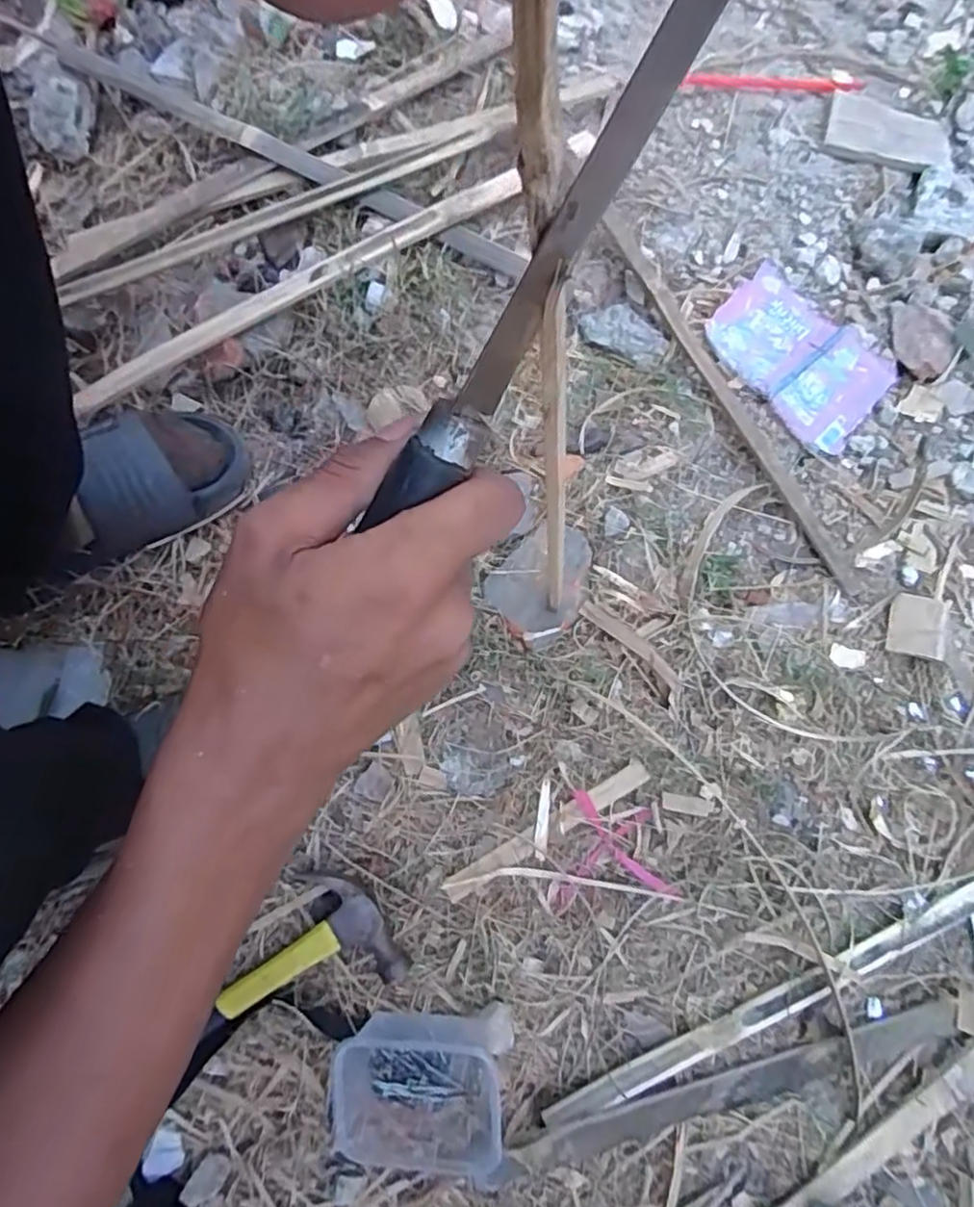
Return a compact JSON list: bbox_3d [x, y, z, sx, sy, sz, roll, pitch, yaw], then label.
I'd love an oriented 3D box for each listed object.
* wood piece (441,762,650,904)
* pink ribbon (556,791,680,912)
[{"bbox_3d":[0.044,0.167,0.492,0.171,0.011,0.017,-31,80,-1],"label":"wood piece"},{"bbox_3d":[0.089,0.177,0.489,0.086,0.013,0.081,-9,80,2],"label":"pink ribbon"}]

